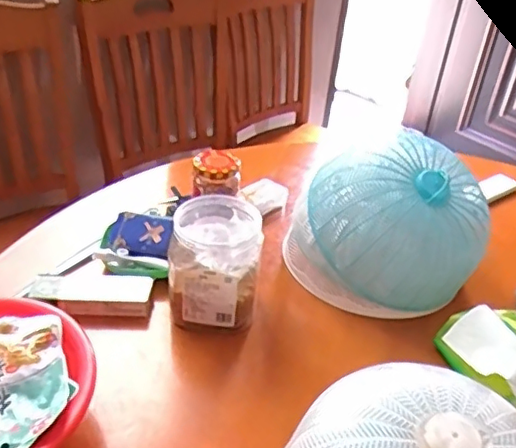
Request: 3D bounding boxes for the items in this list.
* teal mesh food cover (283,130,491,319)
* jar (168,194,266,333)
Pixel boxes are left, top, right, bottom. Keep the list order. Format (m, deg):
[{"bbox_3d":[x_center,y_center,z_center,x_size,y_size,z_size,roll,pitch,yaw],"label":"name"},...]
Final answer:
[{"bbox_3d":[0.168,-0.001,0.788,0.212,0.184,0.217,-14,39,-25],"label":"teal mesh food cover"},{"bbox_3d":[-0.053,0.048,0.725,0.110,0.134,0.110,4,35,-3],"label":"jar"}]

